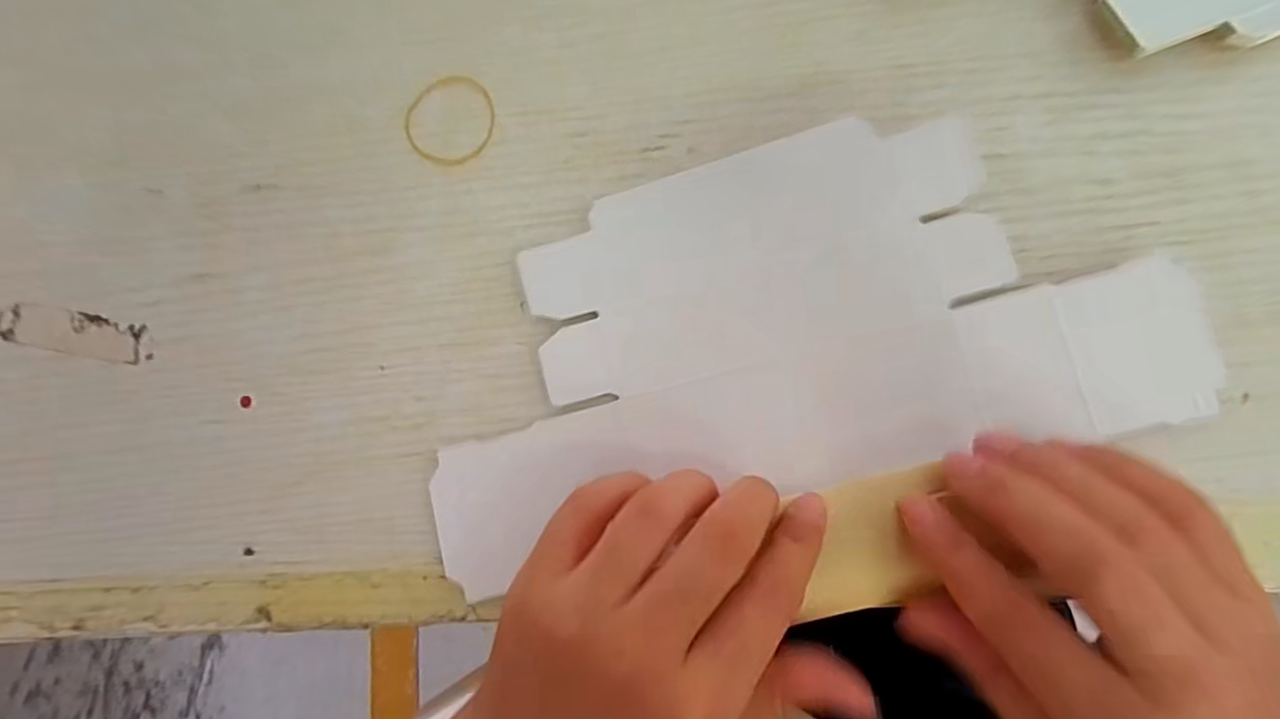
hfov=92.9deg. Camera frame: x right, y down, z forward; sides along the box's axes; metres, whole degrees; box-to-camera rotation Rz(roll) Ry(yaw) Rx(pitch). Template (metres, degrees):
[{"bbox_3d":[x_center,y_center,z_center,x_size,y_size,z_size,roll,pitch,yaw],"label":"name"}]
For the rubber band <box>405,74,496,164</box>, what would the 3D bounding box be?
[{"bbox_3d":[-0.074,-0.092,0.233,0.036,0.004,0.036,-5,83,6],"label":"rubber band"}]

